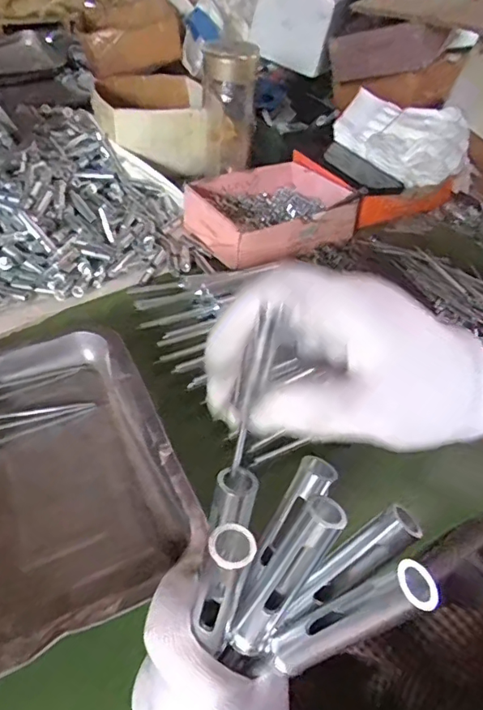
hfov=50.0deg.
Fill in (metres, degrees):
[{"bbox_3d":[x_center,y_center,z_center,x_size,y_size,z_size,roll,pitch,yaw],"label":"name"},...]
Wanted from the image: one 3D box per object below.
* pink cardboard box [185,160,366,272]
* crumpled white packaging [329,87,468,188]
[{"bbox_3d":[0.031,-0.180,0.636,0.178,0.052,0.157,-20,51,-26],"label":"pink cardboard box"},{"bbox_3d":[0.207,-0.292,0.689,0.176,0.073,0.086,32,49,23],"label":"crumpled white packaging"}]

